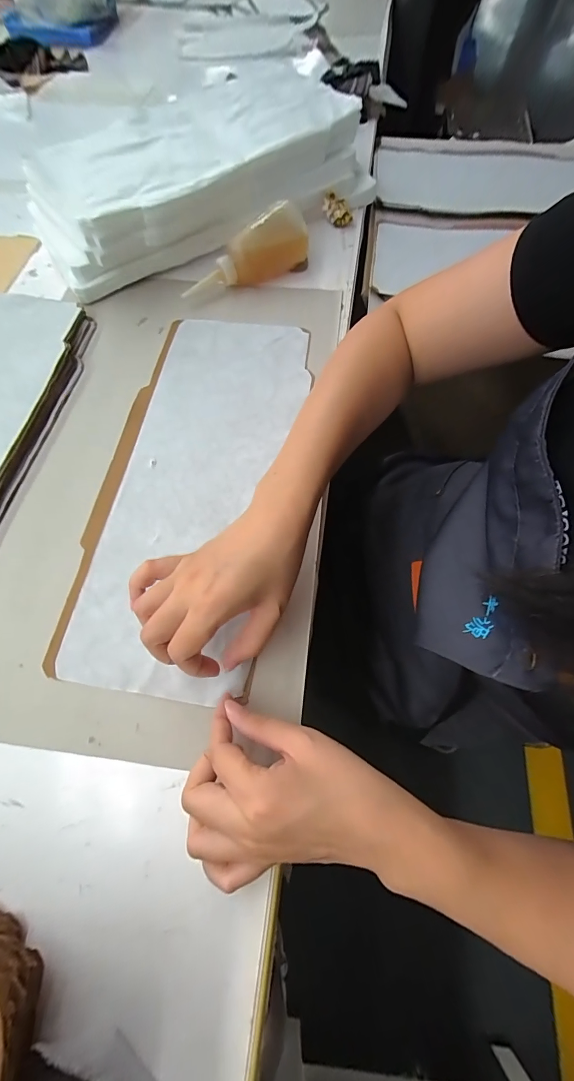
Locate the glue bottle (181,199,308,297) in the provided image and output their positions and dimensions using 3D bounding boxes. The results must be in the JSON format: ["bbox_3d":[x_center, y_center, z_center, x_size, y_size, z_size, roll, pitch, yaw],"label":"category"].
[{"bbox_3d":[-0.055,-0.368,0.471,0.174,0.063,0.049,-28,69,-12],"label":"glue bottle"}]

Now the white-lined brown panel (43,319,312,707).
[{"bbox_3d":[-0.092,-0.070,0.374,0.175,0.010,0.415,8,68,4],"label":"white-lined brown panel"}]

